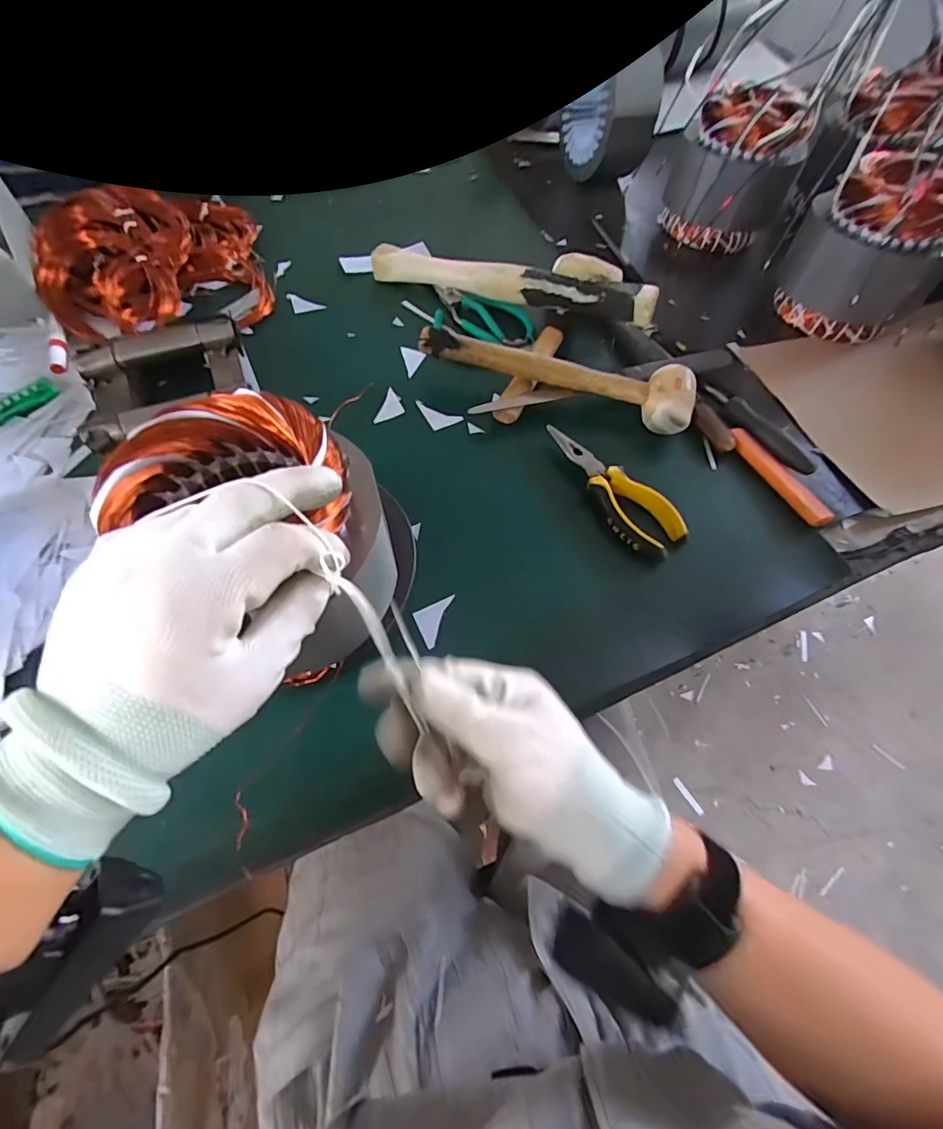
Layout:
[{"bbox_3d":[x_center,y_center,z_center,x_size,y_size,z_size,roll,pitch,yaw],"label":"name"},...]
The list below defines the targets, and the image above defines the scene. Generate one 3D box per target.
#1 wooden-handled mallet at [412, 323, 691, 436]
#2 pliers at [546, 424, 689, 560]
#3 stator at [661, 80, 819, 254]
[{"bbox_3d":[0.083,-0.188,0.481,0.267,0.055,0.059,20,63,6],"label":"wooden-handled mallet"},{"bbox_3d":[0.125,-0.068,0.432,0.053,0.022,0.149,-28,68,-17],"label":"pliers"},{"bbox_3d":[0.321,-0.501,0.627,0.127,0.144,0.127,2,62,-3],"label":"stator"}]

